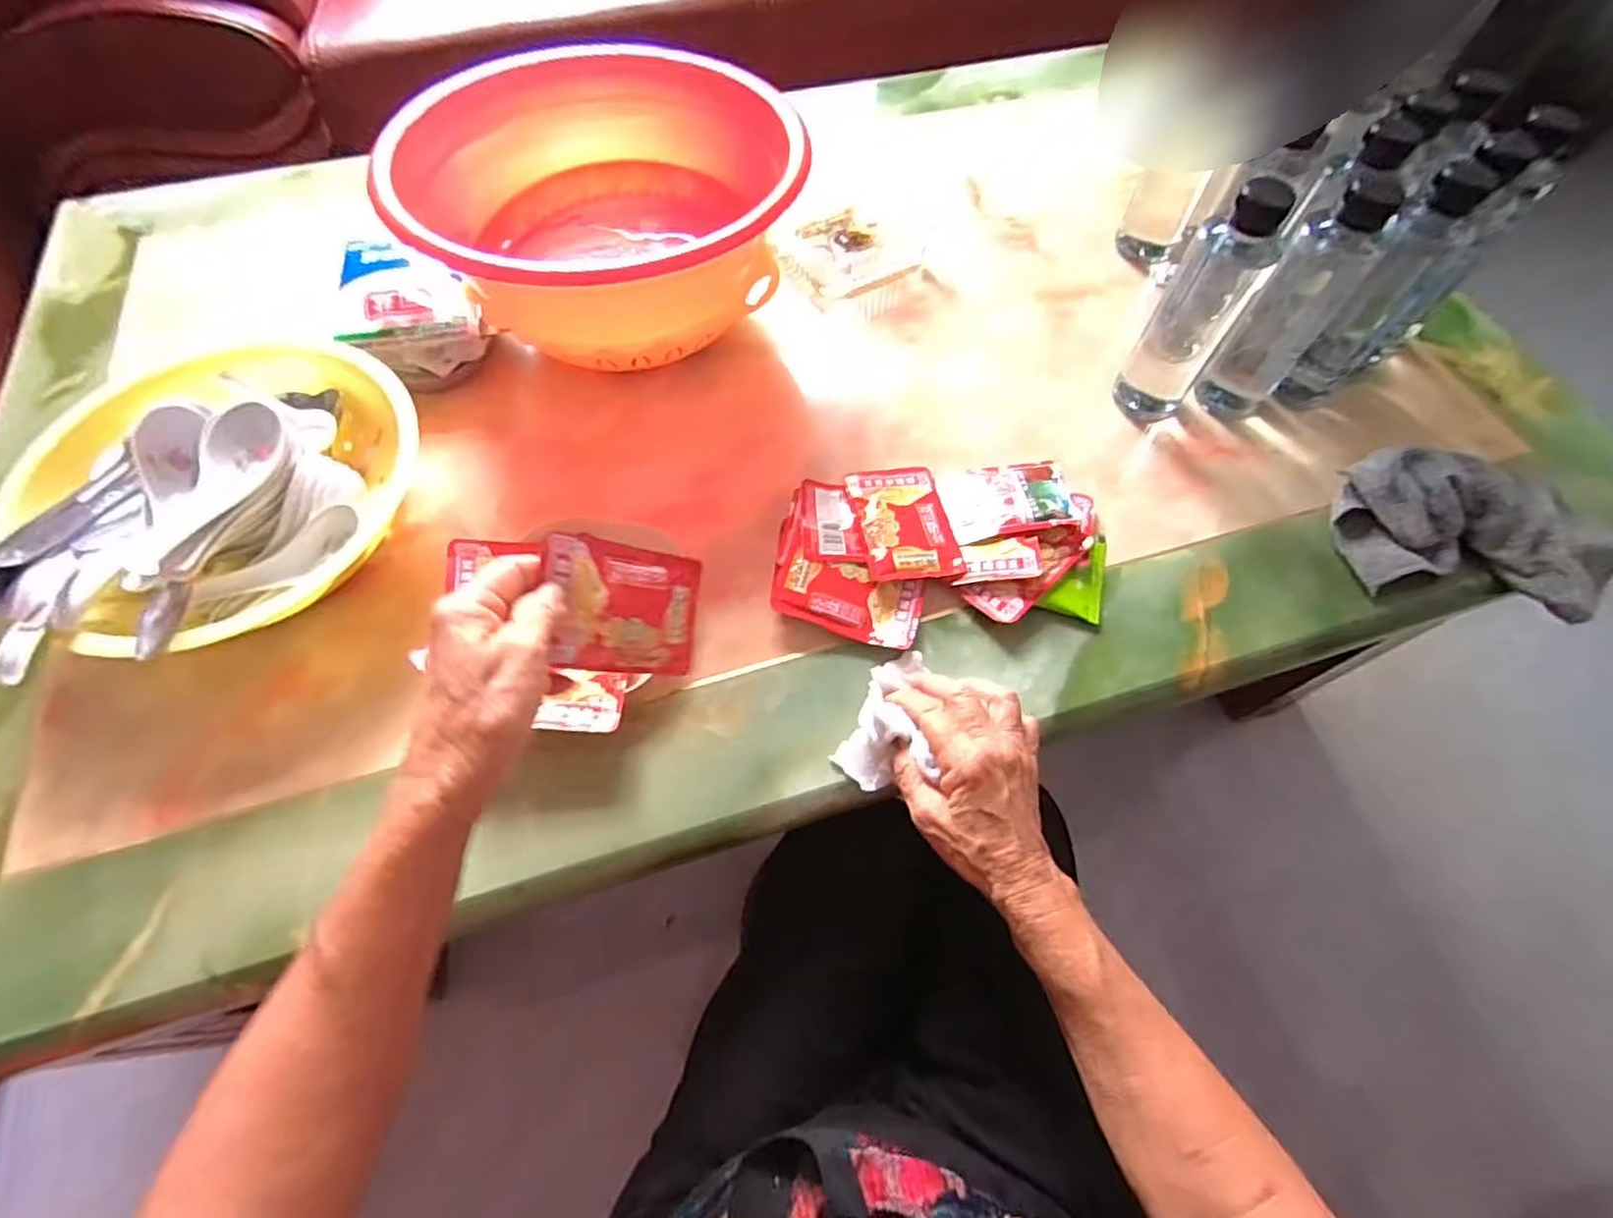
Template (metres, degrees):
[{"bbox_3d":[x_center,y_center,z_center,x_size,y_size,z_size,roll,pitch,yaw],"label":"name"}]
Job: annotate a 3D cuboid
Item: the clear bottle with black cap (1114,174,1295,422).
[{"bbox_3d":[0.274,-0.204,0.491,0.051,0.182,0.049,34,68,15],"label":"clear bottle with black cap"}]

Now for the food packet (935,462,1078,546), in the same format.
[{"bbox_3d":[0.146,-0.082,0.506,0.089,0.005,0.070,-10,53,8],"label":"food packet"}]

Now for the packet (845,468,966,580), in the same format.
[{"bbox_3d":[0.071,-0.065,0.496,0.066,0.010,0.100,-9,64,-6],"label":"packet"}]

